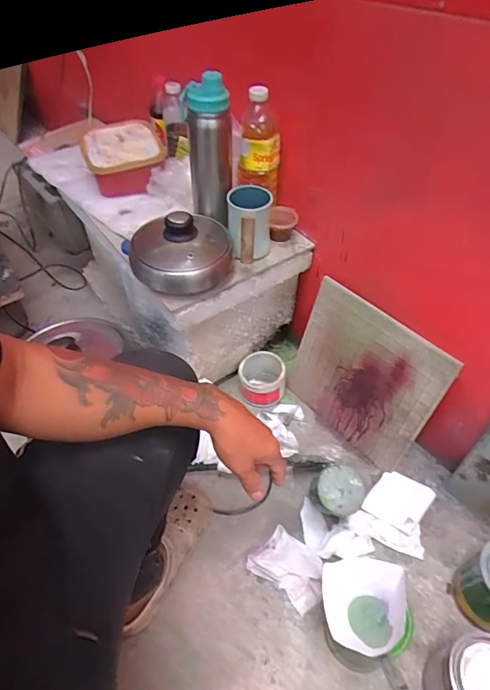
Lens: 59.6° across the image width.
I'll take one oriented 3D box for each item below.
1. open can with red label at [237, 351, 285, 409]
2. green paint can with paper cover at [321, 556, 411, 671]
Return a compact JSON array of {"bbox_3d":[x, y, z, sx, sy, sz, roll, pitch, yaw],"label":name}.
[{"bbox_3d":[0.039,0.085,0.980,0.100,0.082,0.110,0,47,0],"label":"open can with red label"},{"bbox_3d":[0.170,0.398,0.628,0.118,0.169,0.120,0,47,1],"label":"green paint can with paper cover"}]

